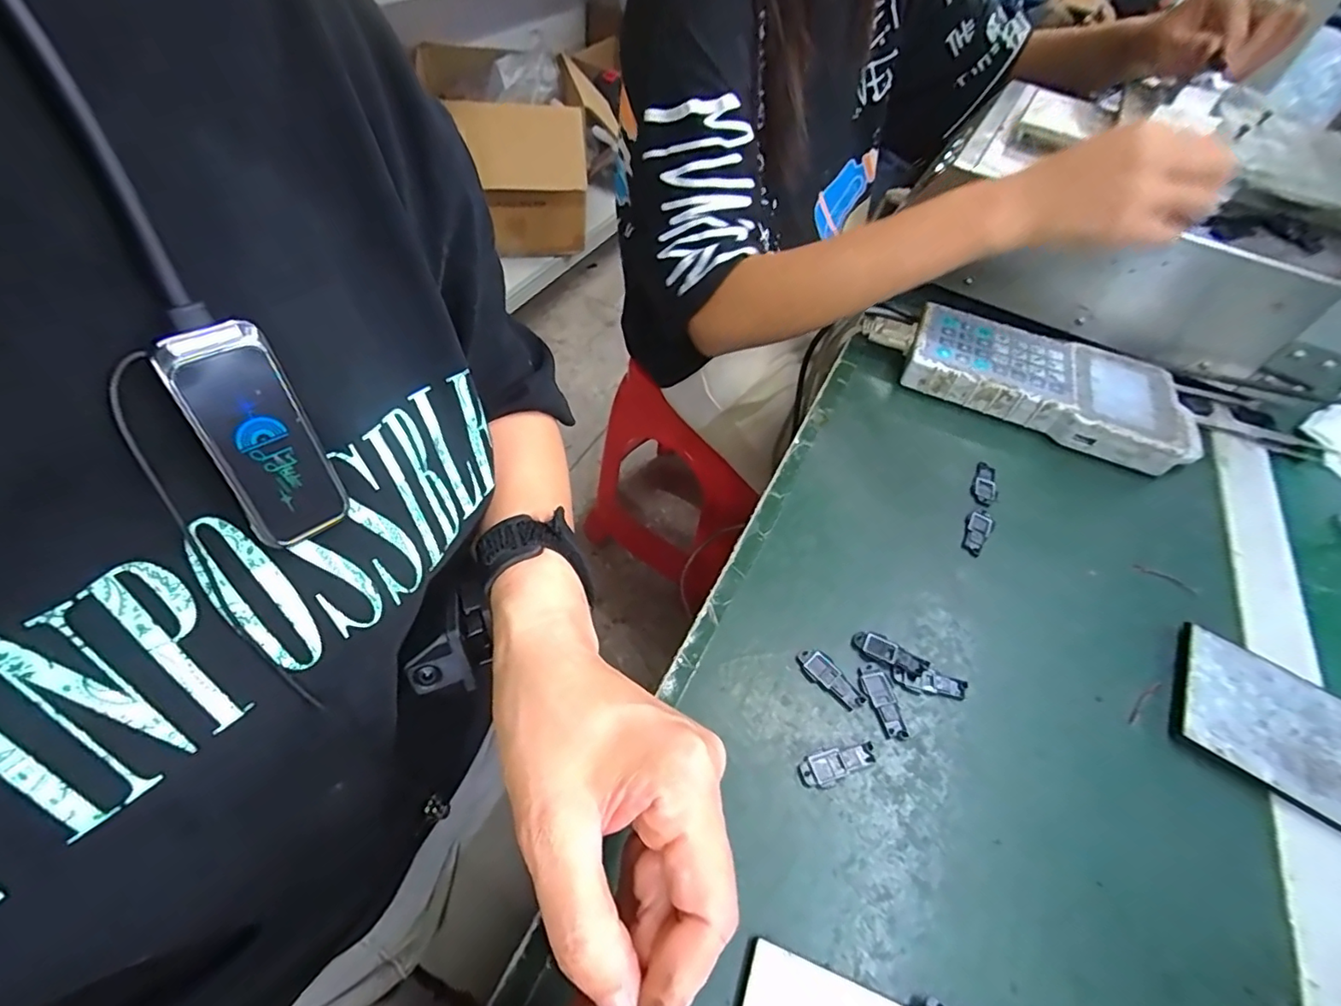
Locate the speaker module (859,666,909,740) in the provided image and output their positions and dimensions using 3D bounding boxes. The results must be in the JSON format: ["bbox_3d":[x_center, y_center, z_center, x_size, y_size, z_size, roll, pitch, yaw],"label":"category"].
[{"bbox_3d":[0.114,0.105,0.303,0.014,0.004,0.039,-6,53,-11],"label":"speaker module"}]

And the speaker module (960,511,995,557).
[{"bbox_3d":[0.205,0.020,0.381,0.017,0.006,0.036,34,56,20],"label":"speaker module"}]

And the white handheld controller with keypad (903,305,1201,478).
[{"bbox_3d":[0.305,-0.094,0.461,0.220,0.034,0.101,22,53,11],"label":"white handheld controller with keypad"}]

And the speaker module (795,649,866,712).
[{"bbox_3d":[0.086,0.095,0.307,0.017,0.004,0.039,-30,60,-26],"label":"speaker module"}]

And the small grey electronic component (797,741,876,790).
[{"bbox_3d":[0.083,0.129,0.282,0.041,0.004,0.016,-13,54,-16],"label":"small grey electronic component"}]

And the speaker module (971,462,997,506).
[{"bbox_3d":[0.226,-0.014,0.408,0.015,0.007,0.045,22,53,11],"label":"speaker module"}]

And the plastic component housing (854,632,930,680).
[{"bbox_3d":[0.123,0.085,0.319,0.040,0.004,0.014,30,55,17],"label":"plastic component housing"}]

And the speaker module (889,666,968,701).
[{"bbox_3d":[0.142,0.097,0.311,0.040,0.004,0.012,12,51,3],"label":"speaker module"}]

